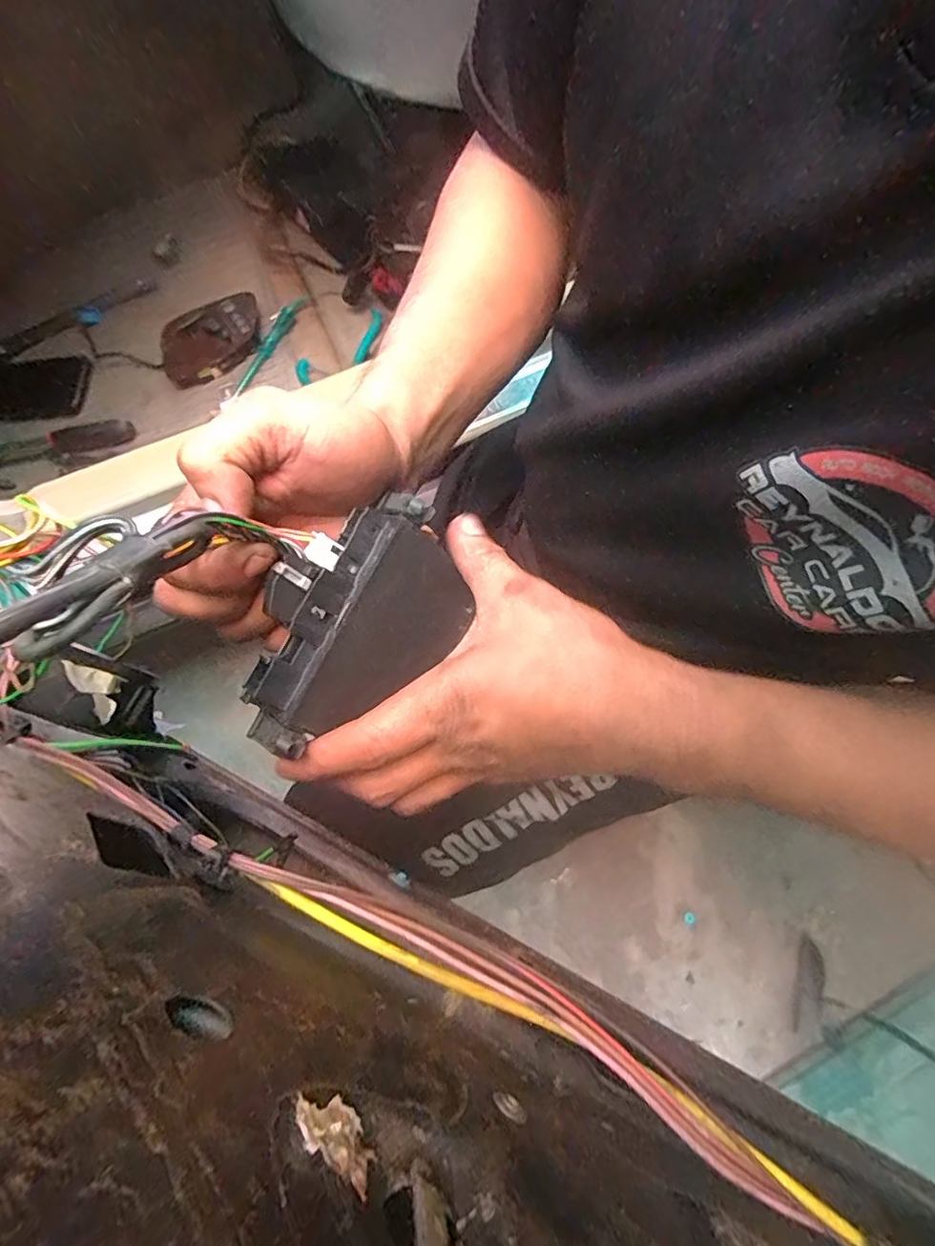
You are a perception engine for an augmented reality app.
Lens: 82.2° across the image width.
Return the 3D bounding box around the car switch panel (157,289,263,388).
[{"bbox_3d":[-0.310,-0.346,0.657,0.136,0.033,0.078,-35,75,-9],"label":"car switch panel"}]

